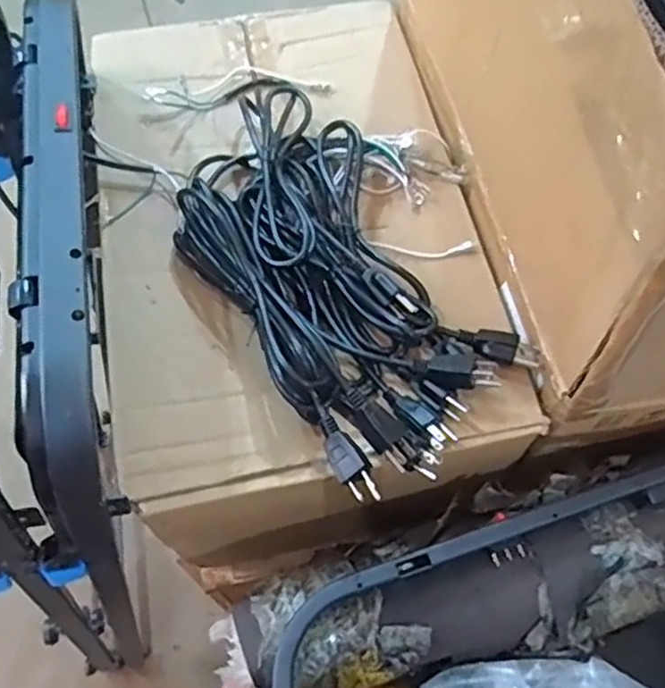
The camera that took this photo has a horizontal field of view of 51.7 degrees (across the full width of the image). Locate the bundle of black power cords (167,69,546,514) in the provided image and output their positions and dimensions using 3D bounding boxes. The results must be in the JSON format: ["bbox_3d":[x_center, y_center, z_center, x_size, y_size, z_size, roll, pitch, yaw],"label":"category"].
[{"bbox_3d":[-0.014,-0.086,0.612,0.198,0.062,0.433,-30,66,-14],"label":"bundle of black power cords"}]

